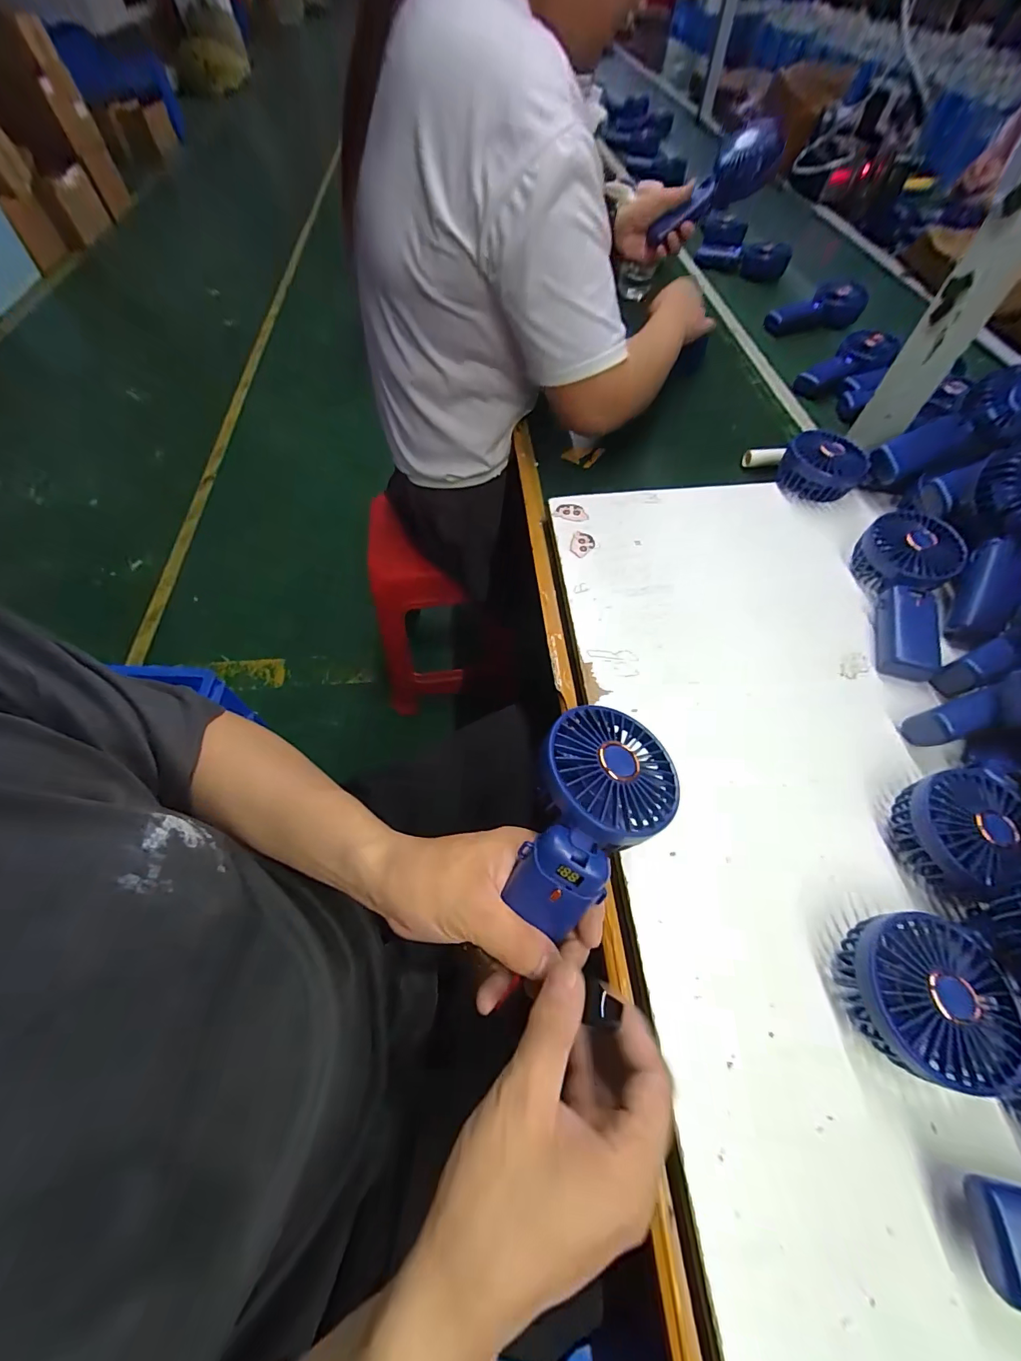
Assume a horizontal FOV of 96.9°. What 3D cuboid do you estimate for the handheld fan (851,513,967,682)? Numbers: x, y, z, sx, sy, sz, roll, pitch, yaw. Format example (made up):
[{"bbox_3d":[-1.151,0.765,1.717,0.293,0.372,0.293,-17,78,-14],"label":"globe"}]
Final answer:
[{"bbox_3d":[0.382,-0.089,0.441,0.084,0.047,0.183,21,62,12],"label":"handheld fan"}]

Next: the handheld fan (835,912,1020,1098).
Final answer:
[{"bbox_3d":[0.254,0.193,0.278,0.084,0.049,0.087,13,61,8],"label":"handheld fan"}]

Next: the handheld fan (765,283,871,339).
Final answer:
[{"bbox_3d":[0.569,-0.681,0.846,0.170,0.066,0.055,-9,60,7],"label":"handheld fan"}]

